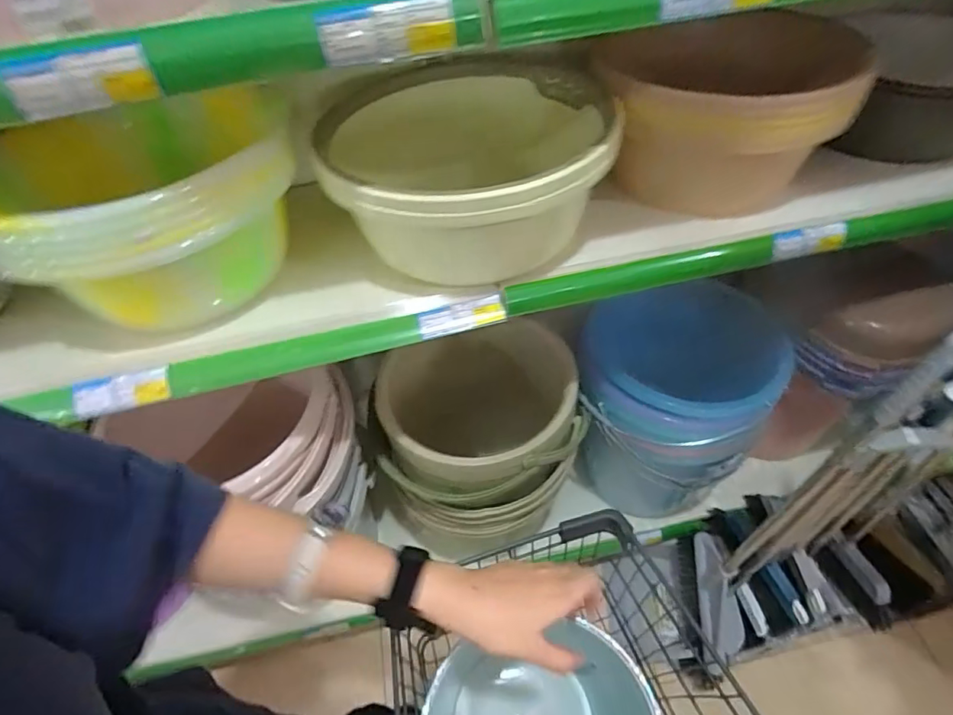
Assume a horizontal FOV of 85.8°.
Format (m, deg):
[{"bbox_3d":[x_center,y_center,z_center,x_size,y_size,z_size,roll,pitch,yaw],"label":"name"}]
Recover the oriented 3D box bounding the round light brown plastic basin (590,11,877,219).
[{"bbox_3d":[0.308,-0.331,0.710,0.264,0.184,0.246,-2,50,3],"label":"round light brown plastic basin"}]

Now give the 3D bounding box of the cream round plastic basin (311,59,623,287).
[{"bbox_3d":[-0.006,-0.250,0.677,0.359,0.141,0.415,-8,49,-1],"label":"cream round plastic basin"}]

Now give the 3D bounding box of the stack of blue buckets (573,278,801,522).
[{"bbox_3d":[0.422,0.118,1.148,0.367,0.484,0.411,10,51,14],"label":"stack of blue buckets"}]

